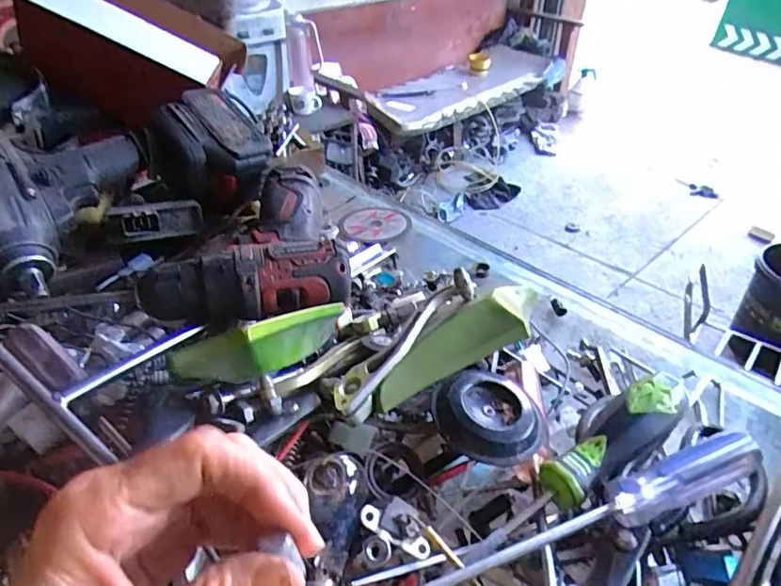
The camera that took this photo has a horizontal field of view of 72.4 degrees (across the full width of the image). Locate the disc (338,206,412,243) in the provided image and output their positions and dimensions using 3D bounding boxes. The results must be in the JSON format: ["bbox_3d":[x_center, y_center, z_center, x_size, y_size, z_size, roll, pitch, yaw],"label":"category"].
[{"bbox_3d":[-0.017,-0.073,0.572,0.069,0.008,0.072,-6,35,4],"label":"disc"}]

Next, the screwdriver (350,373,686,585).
[{"bbox_3d":[0.088,0.102,0.291,0.201,0.036,0.033,-22,43,-25],"label":"screwdriver"}]

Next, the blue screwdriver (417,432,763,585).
[{"bbox_3d":[0.096,0.114,0.267,0.228,0.022,0.022,-15,41,-18],"label":"blue screwdriver"}]

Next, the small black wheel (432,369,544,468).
[{"bbox_3d":[0.059,0.072,0.320,0.064,0.018,0.059,0,38,0],"label":"small black wheel"}]

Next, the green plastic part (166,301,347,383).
[{"bbox_3d":[-0.065,0.026,0.319,0.030,0.036,0.122,29,29,31],"label":"green plastic part"}]

